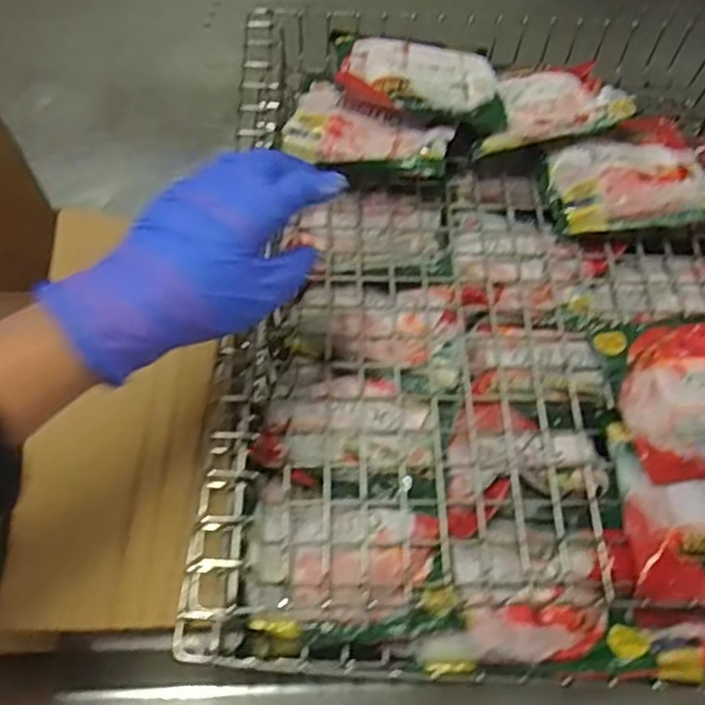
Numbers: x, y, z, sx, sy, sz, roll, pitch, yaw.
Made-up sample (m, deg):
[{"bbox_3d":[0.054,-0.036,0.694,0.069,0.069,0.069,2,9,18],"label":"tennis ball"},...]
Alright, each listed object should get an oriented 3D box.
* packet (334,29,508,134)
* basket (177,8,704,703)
[{"bbox_3d":[0.057,-0.242,0.597,0.150,0.023,0.099,8,61,0],"label":"packet"},{"bbox_3d":[0.133,-0.048,0.518,0.446,0.103,0.540,3,57,1],"label":"basket"}]

